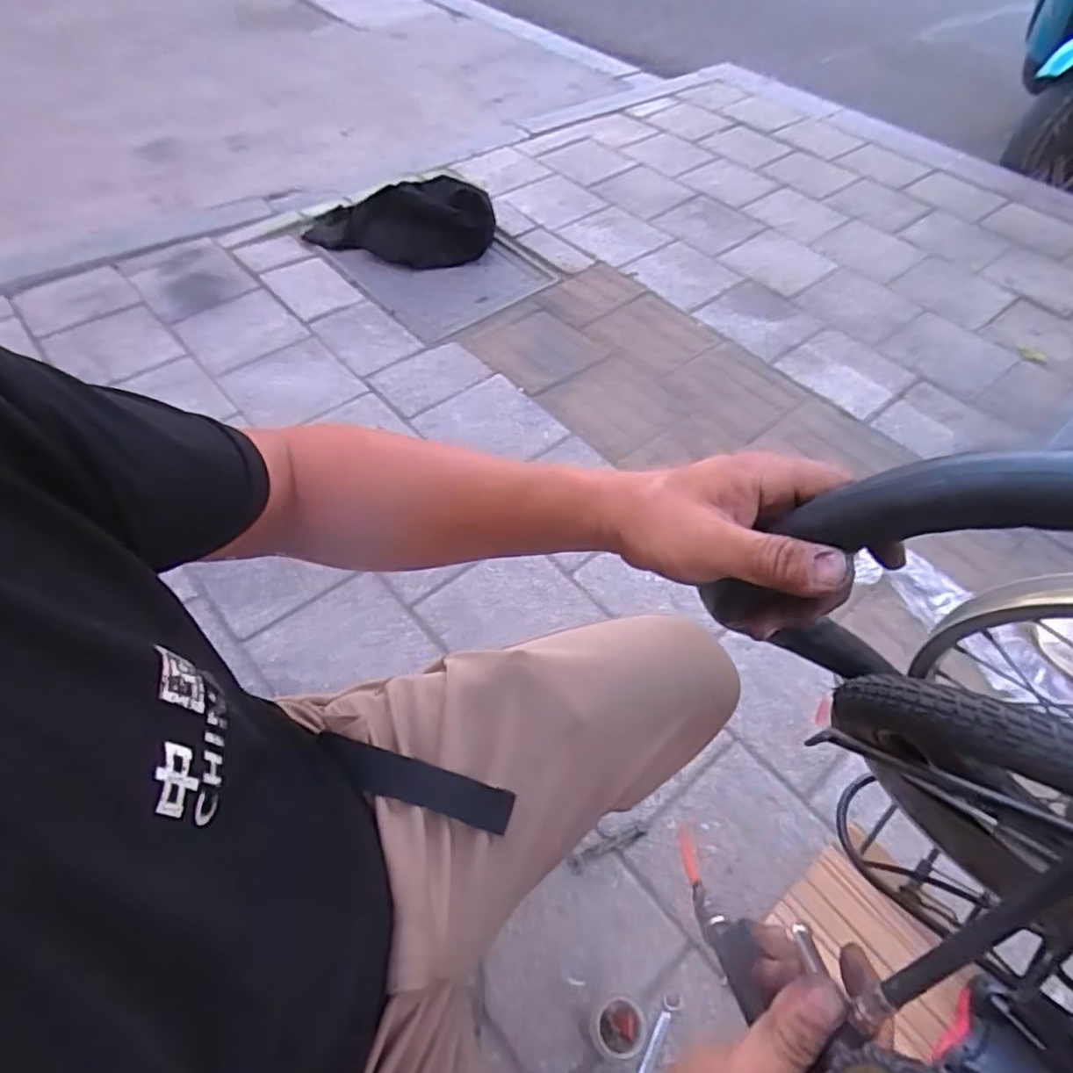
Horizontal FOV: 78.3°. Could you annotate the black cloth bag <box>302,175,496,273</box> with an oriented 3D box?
[{"bbox_3d":[-0.369,-0.818,1.752,0.495,0.159,0.157,6,54,3],"label":"black cloth bag"}]

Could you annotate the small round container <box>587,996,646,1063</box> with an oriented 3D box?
[{"bbox_3d":[0.089,0.555,0.746,0.056,0.096,0.056,1,54,-1],"label":"small round container"}]

